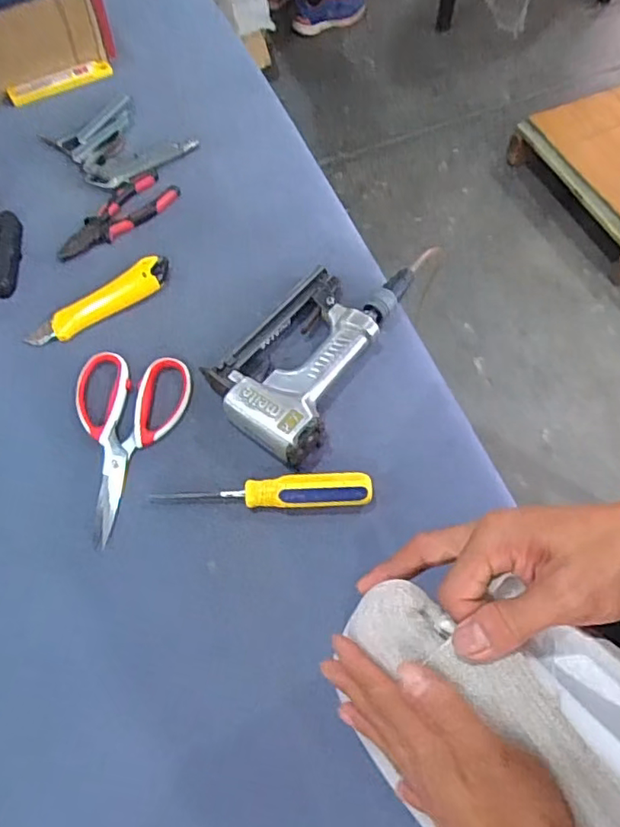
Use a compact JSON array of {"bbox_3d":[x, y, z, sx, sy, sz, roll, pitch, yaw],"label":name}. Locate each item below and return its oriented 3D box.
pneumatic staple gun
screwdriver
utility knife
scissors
[{"bbox_3d":[-0.007,-0.056,0.582,0.128,0.040,0.191,34,69,15],"label":"pneumatic staple gun"},{"bbox_3d":[-0.042,0.071,0.530,0.192,0.027,0.030,-2,64,-1],"label":"screwdriver"},{"bbox_3d":[-0.218,-0.118,0.615,0.159,0.020,0.031,-34,69,-15],"label":"utility knife"},{"bbox_3d":[-0.178,0.027,0.549,0.104,0.010,0.185,6,65,2],"label":"scissors"}]

